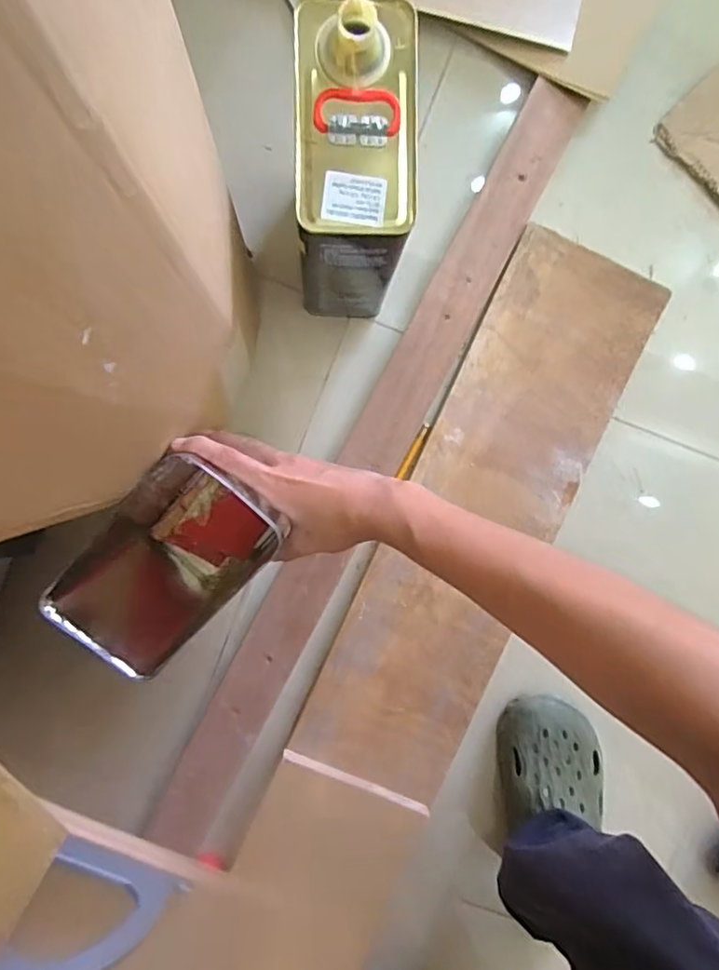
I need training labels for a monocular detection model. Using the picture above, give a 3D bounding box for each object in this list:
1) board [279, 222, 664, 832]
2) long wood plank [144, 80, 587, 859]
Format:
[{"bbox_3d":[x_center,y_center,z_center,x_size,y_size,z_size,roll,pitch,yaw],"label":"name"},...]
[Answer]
[{"bbox_3d":[0.137,0.041,0.668,0.181,0.019,0.646,24,90,-4],"label":"board"},{"bbox_3d":[0.009,-0.016,0.667,0.080,0.023,0.926,26,90,-4],"label":"long wood plank"}]

